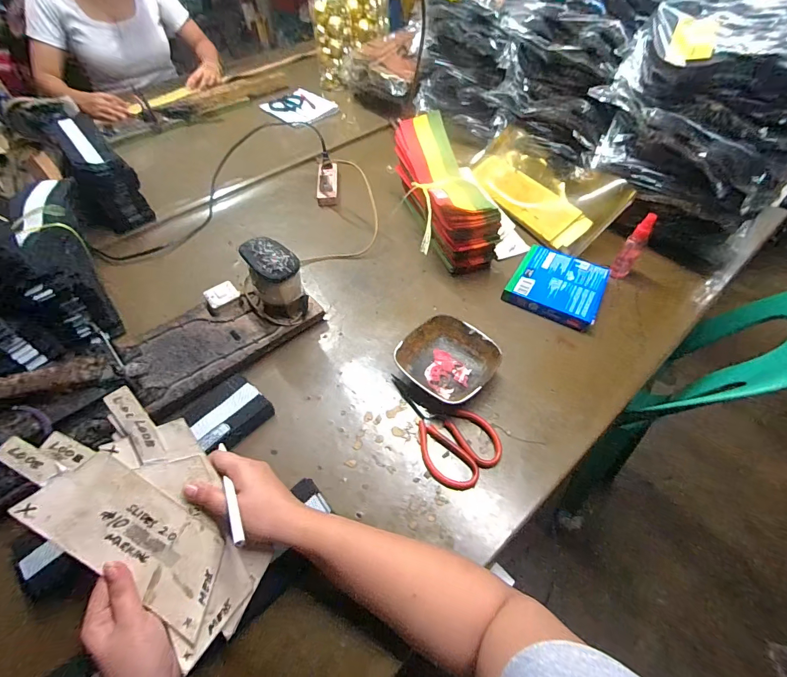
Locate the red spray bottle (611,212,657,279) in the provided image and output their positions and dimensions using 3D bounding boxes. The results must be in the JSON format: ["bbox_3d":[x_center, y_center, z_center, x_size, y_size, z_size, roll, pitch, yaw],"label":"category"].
[{"bbox_3d":[0.403,-0.152,0.640,0.029,0.110,0.030,32,59,24],"label":"red spray bottle"}]

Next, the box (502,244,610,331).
[{"bbox_3d":[0.279,-0.092,0.651,0.143,0.026,0.136,22,55,18],"label":"box"}]

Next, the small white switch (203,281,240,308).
[{"bbox_3d":[-0.278,-0.071,0.616,0.049,0.013,0.035,-33,79,-31],"label":"small white switch"}]

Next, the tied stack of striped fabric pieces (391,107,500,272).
[{"bbox_3d":[0.092,-0.268,0.716,0.126,0.153,0.301,-8,52,-4],"label":"tied stack of striped fabric pieces"}]

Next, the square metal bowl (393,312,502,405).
[{"bbox_3d":[0.078,0.034,0.553,0.128,0.045,0.118,34,60,25],"label":"square metal bowl"}]

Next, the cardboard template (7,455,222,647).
[{"bbox_3d":[-0.240,0.187,0.359,0.184,0.011,0.076,37,63,-3],"label":"cardboard template"}]

